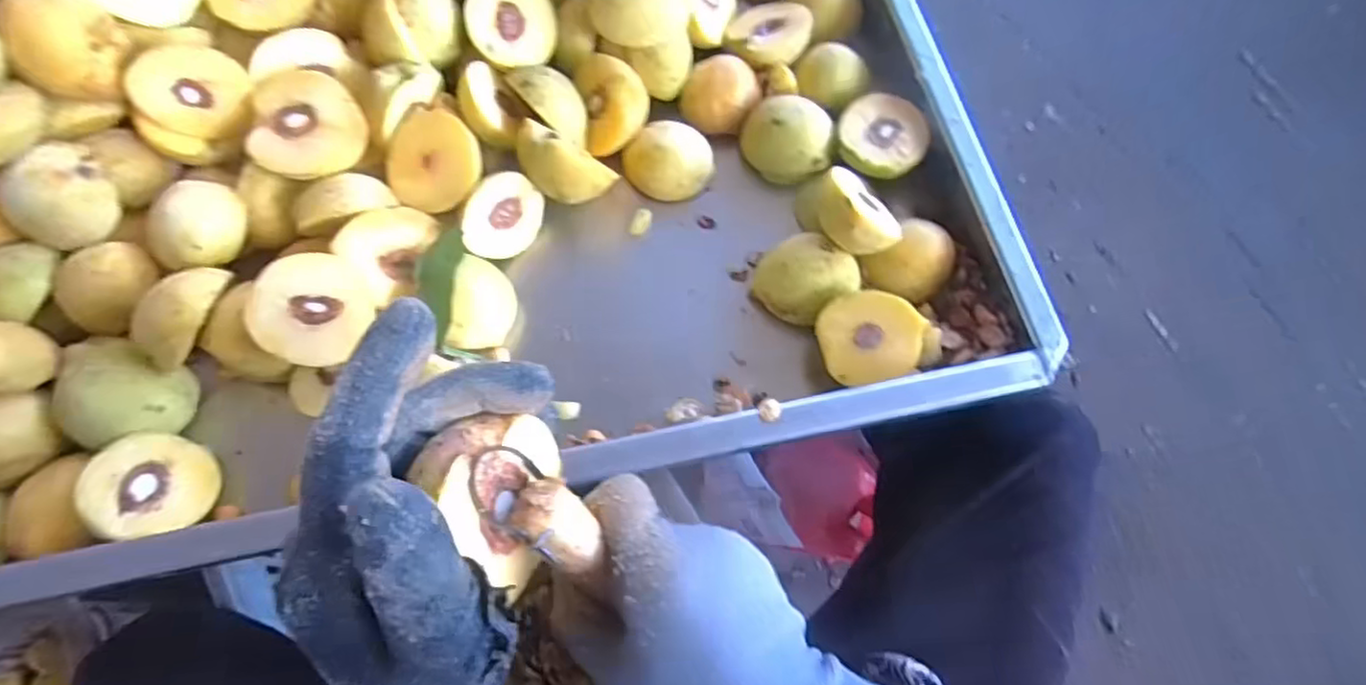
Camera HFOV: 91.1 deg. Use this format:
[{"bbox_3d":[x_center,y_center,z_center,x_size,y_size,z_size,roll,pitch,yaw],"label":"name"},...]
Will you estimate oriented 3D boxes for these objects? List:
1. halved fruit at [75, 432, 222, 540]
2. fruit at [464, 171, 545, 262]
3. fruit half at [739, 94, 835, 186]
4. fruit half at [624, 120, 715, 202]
[{"bbox_3d":[-0.326,0.089,0.401,0.058,0.033,0.058,-19,80,-41],"label":"halved fruit"},{"bbox_3d":[-0.131,-0.090,0.475,0.027,0.059,0.061,24,89,36],"label":"fruit"},{"bbox_3d":[0.079,-0.154,0.510,0.067,0.036,0.053,2,69,1],"label":"fruit half"},{"bbox_3d":[-0.009,-0.138,0.503,0.056,0.028,0.058,0,69,1],"label":"fruit half"}]

